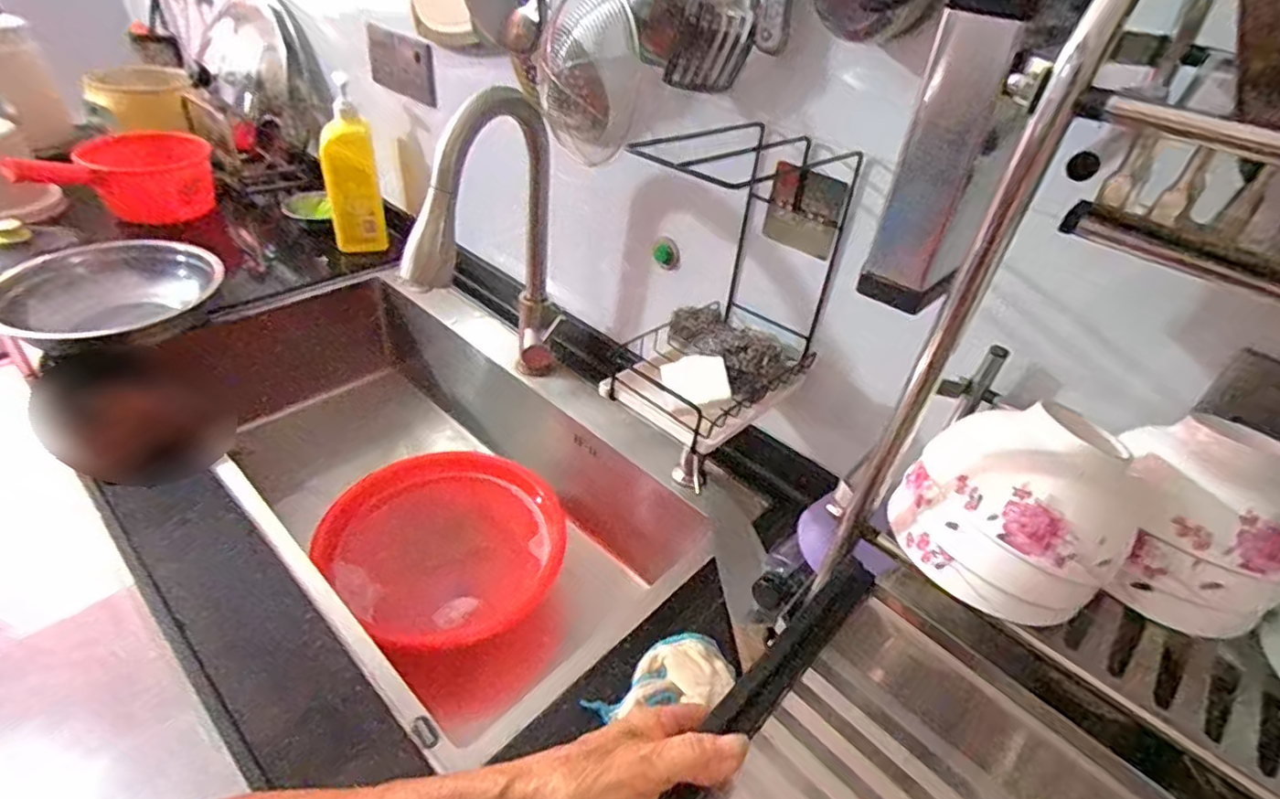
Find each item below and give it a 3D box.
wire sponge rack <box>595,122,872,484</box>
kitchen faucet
[{"bbox_3d":[0.090,-0.101,0.625,0.152,0.200,0.226,28,43,24],"label":"wire sponge rack"},{"bbox_3d":[-0.180,-0.150,0.742,0.061,0.379,0.227,26,42,22],"label":"kitchen faucet"}]

